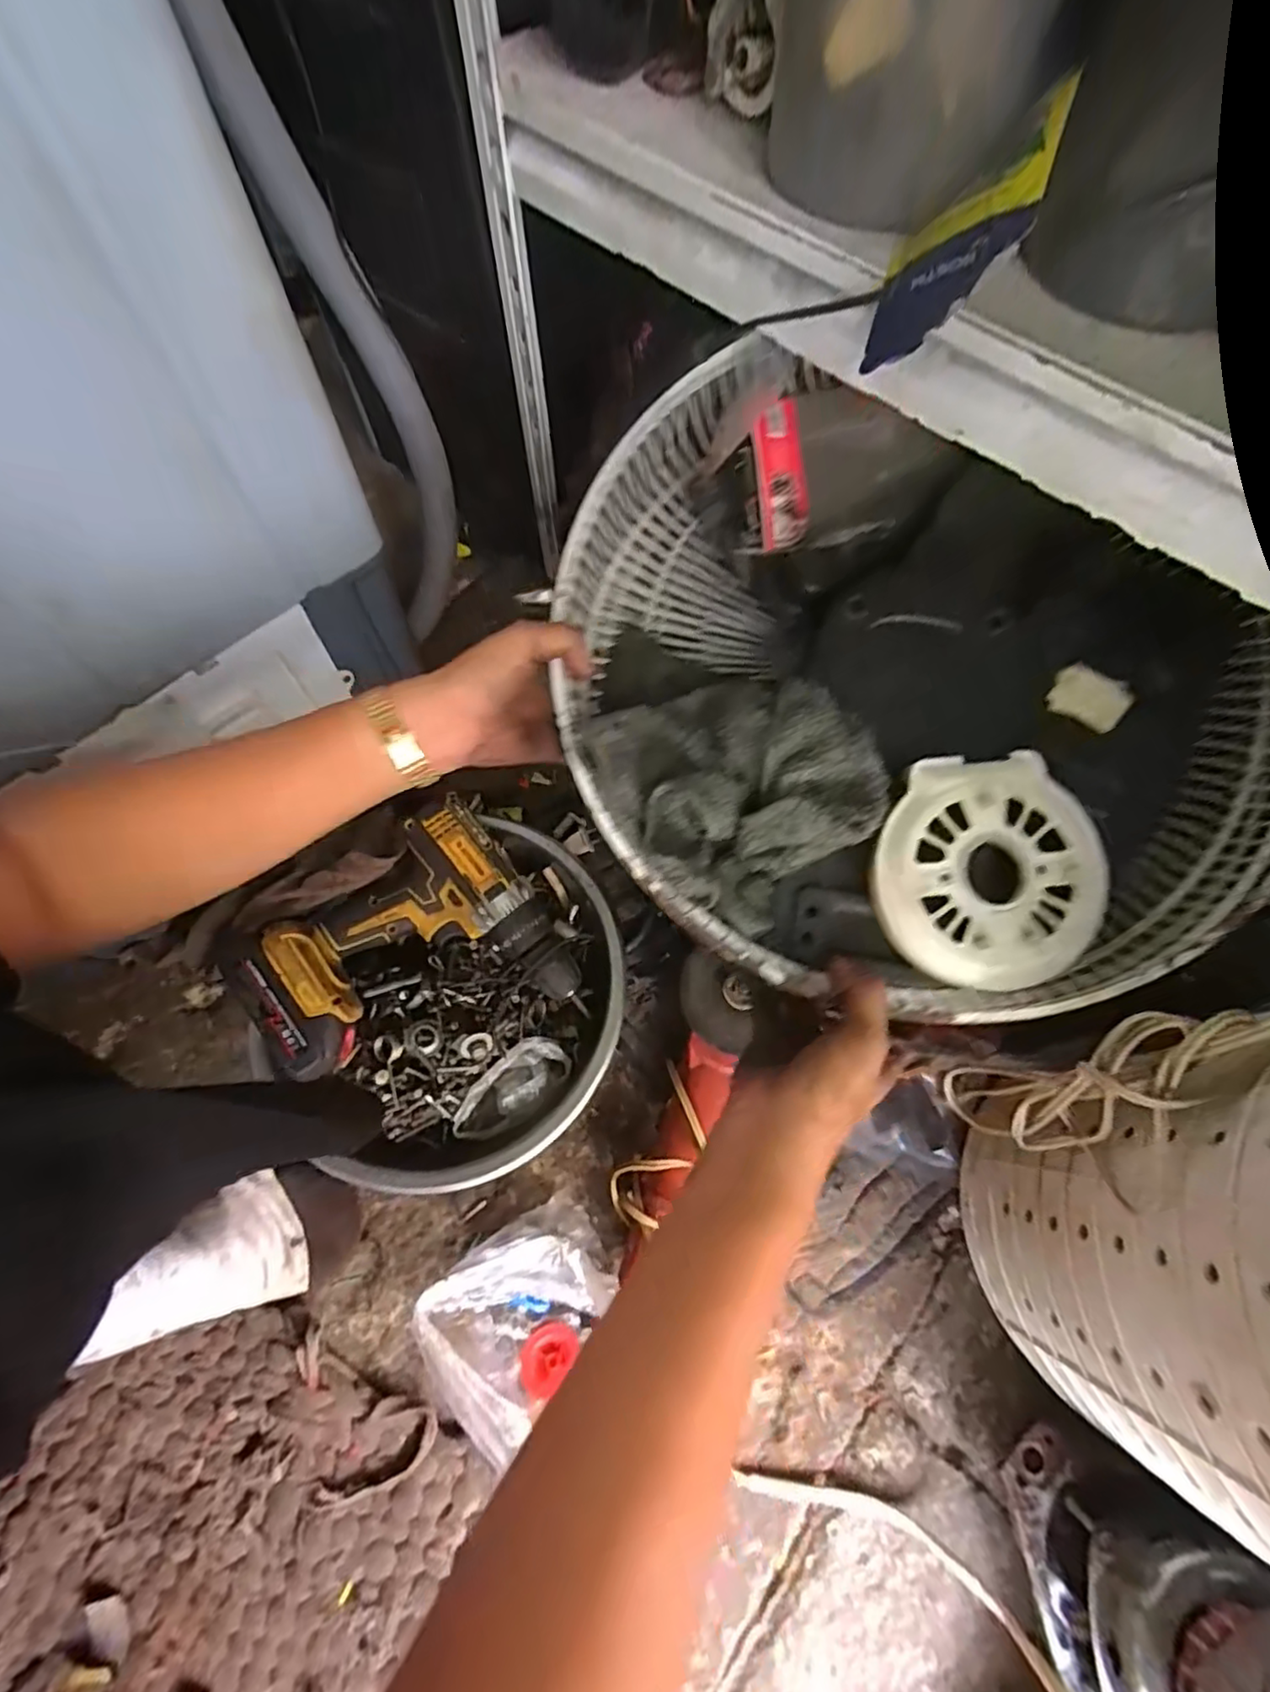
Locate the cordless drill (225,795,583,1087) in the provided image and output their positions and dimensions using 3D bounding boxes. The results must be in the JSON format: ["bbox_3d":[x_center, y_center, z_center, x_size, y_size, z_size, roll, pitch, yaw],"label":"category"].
[{"bbox_3d":[-0.174,0.085,0.506,0.211,0.087,0.177,-29,69,-11],"label":"cordless drill"}]

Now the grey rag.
[{"bbox_3d":[0.049,-0.034,0.354,0.116,0.069,0.142,-42,73,-16],"label":"grey rag"}]

